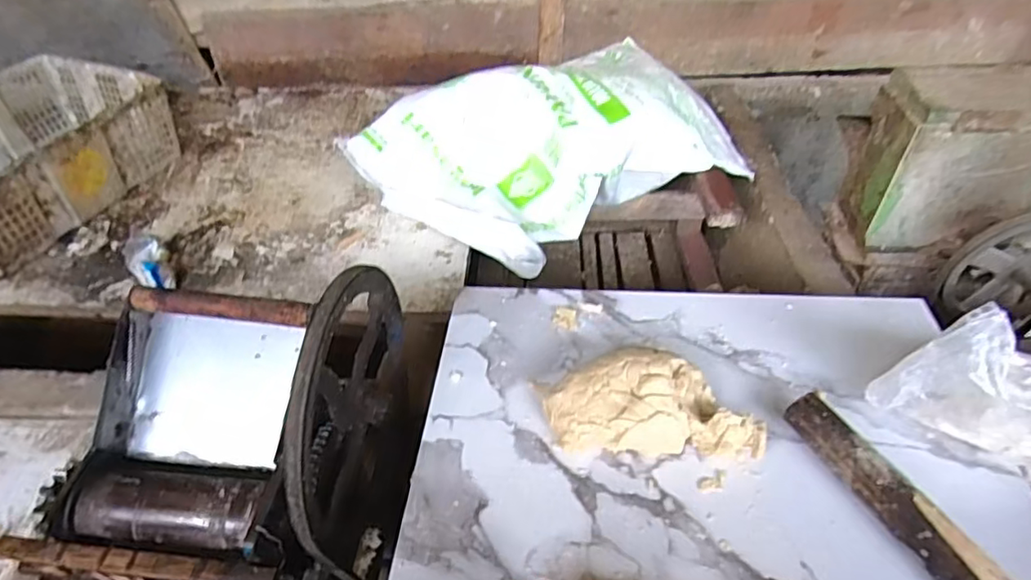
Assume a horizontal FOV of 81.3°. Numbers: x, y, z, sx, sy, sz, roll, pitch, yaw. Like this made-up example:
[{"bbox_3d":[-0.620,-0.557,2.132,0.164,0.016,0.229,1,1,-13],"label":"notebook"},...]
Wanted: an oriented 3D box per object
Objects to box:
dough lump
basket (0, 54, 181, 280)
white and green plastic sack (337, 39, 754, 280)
[{"bbox_3d":[0.113,0.099,0.518,0.175,0.061,0.084,2,44,3],"label":"dough lump"},{"bbox_3d":[-0.930,-0.254,1.141,0.327,0.181,0.465,14,46,14],"label":"basket"},{"bbox_3d":[0.082,-0.275,1.108,0.667,0.184,0.409,-25,49,-24],"label":"white and green plastic sack"}]

